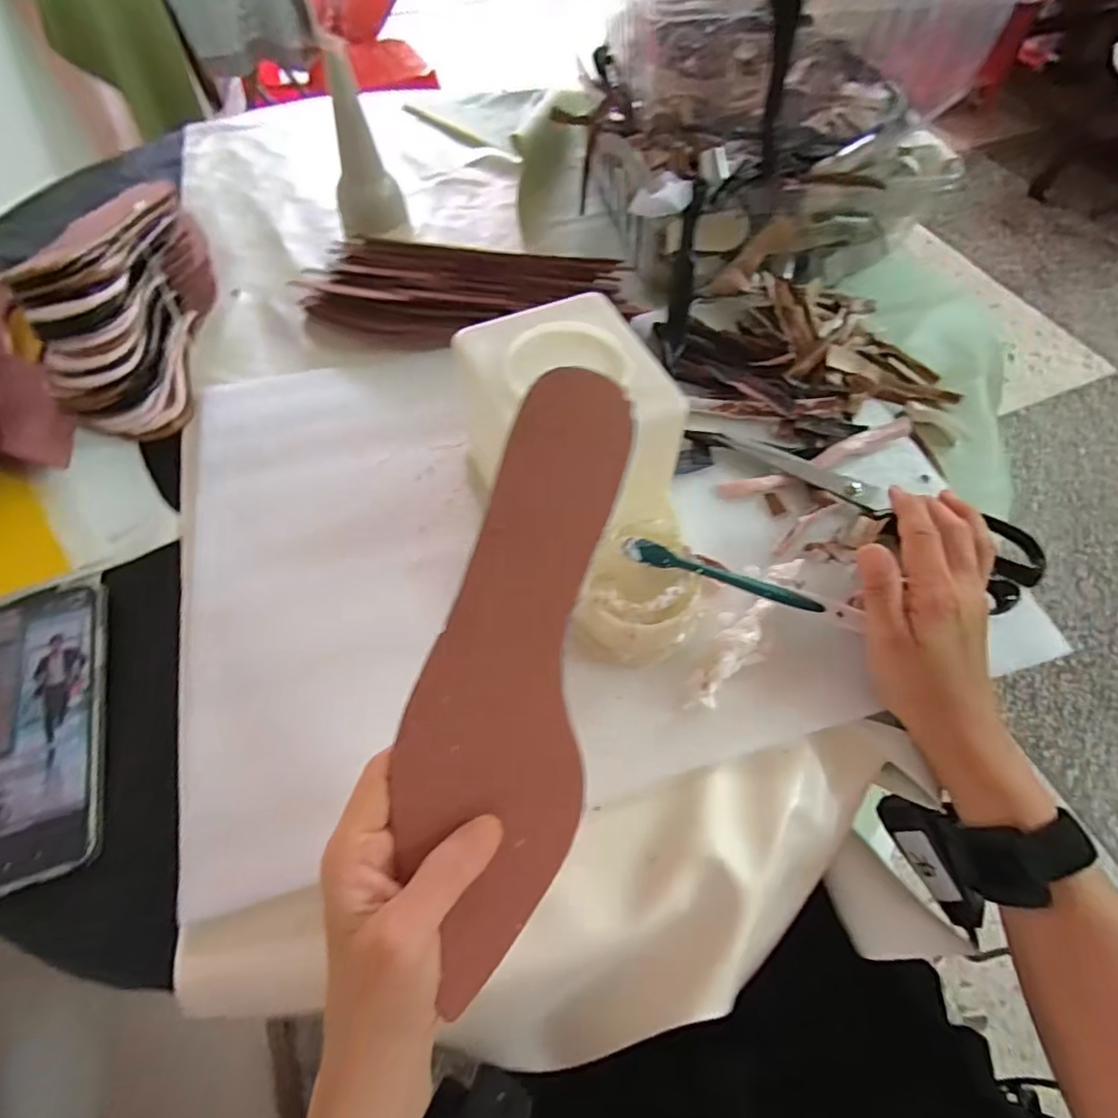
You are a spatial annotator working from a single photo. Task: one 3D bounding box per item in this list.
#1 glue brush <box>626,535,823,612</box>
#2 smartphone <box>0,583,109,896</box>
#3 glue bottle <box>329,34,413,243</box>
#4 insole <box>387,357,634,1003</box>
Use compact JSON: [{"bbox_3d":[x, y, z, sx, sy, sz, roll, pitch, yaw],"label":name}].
[{"bbox_3d":[0.095,0.011,0.332,0.124,0.007,0.012,17,61,-11],"label":"glue brush"},{"bbox_3d":[-0.296,0.092,0.319,0.077,0.010,0.167,-15,64,-13],"label":"smartphone"},{"bbox_3d":[-0.191,-0.389,0.548,0.066,0.128,0.061,-14,60,-8],"label":"glue bottle"},{"bbox_3d":[-0.023,0.050,0.249,0.077,0.009,0.262,8,89,-2],"label":"insole"}]

